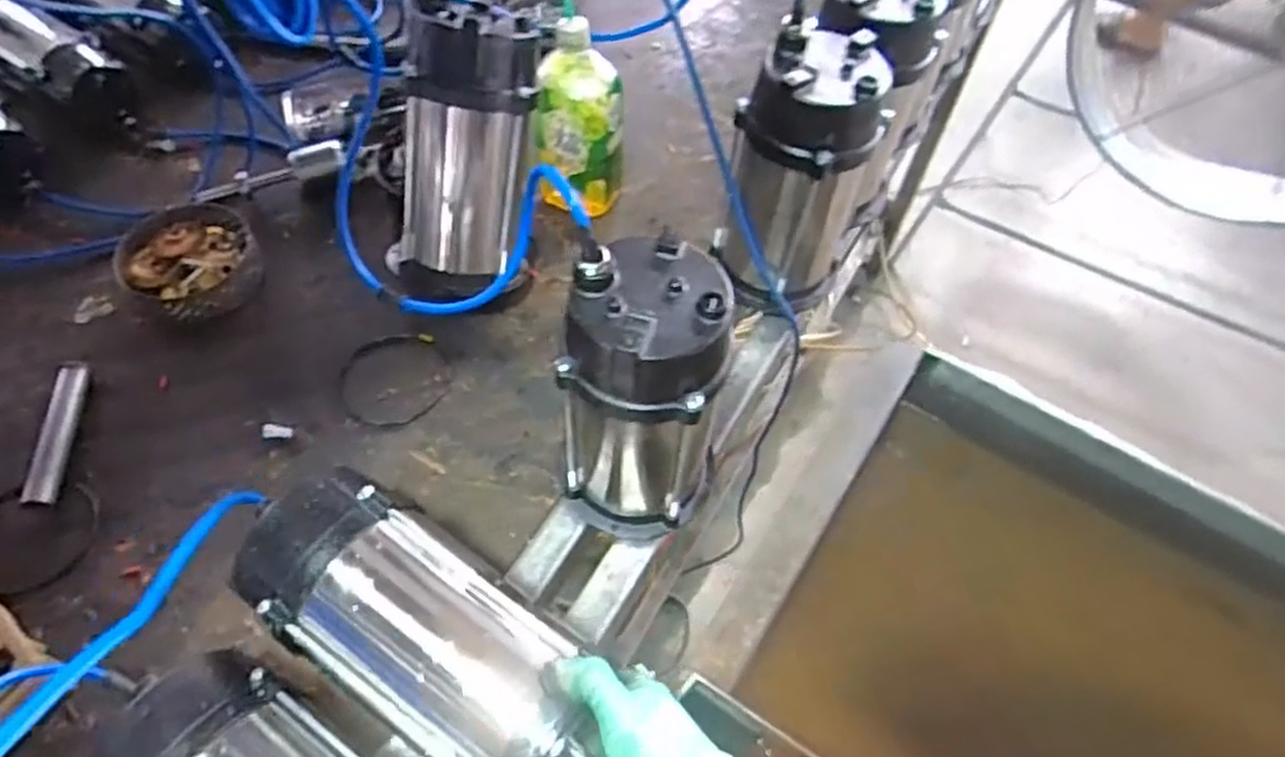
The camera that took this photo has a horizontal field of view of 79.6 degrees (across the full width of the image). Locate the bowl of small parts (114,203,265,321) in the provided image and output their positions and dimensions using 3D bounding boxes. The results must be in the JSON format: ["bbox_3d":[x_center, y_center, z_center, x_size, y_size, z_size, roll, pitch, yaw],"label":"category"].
[{"bbox_3d":[-0.479,-0.131,0.826,0.125,0.045,0.131,1,57,-2],"label":"bowl of small parts"}]

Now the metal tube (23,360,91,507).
[{"bbox_3d":[-0.545,0.048,0.724,0.026,0.026,0.147,-4,57,-5],"label":"metal tube"}]

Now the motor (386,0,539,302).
[{"bbox_3d":[-0.163,-0.215,0.743,0.104,0.268,0.121,19,29,9],"label":"motor"}]

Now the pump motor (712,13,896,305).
[{"bbox_3d":[0.153,-0.189,0.753,0.124,0.258,0.106,-27,62,-18],"label":"pump motor"}]

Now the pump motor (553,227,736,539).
[{"bbox_3d":[0.005,0.021,0.618,0.112,0.263,0.127,22,59,11],"label":"pump motor"}]

